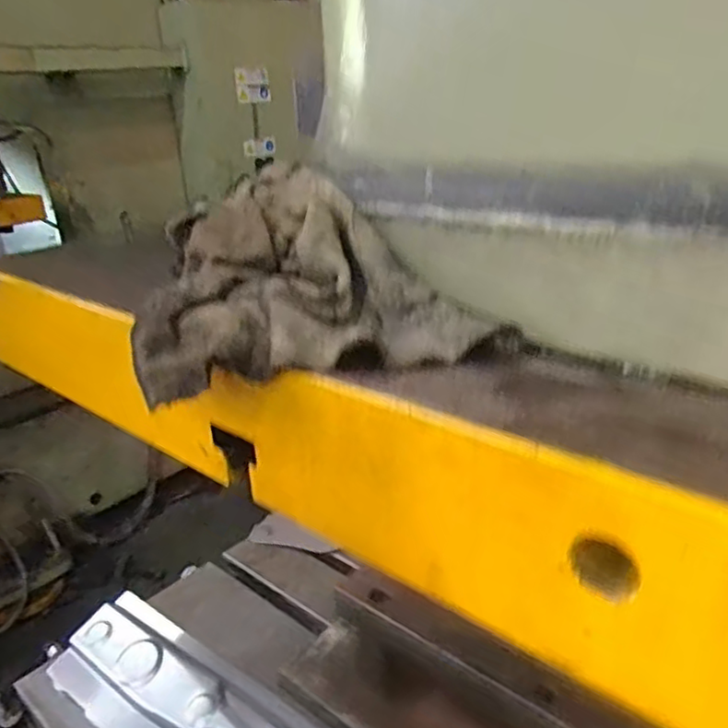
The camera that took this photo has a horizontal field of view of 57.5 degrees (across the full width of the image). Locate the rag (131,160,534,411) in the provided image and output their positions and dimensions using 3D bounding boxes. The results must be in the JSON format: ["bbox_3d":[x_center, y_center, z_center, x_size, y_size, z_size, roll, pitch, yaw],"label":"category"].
[{"bbox_3d":[-0.025,-0.044,0.348,0.195,0.091,0.128,-1,23,5],"label":"rag"}]

